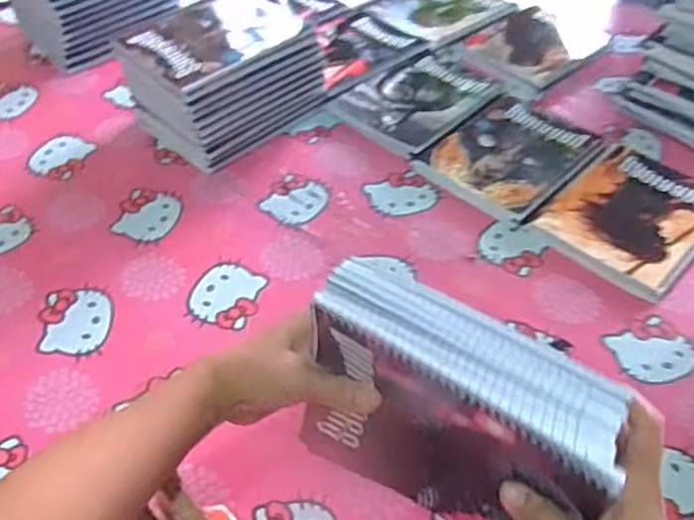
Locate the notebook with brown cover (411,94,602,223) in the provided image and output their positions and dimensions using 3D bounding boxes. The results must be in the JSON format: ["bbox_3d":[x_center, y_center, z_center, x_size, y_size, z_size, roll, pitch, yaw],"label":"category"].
[{"bbox_3d":[0.198,-0.128,0.862,0.152,0.020,0.191,34,55,27],"label":"notebook with brown cover"}]

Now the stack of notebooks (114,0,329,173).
[{"bbox_3d":[-0.151,-0.228,0.881,0.207,0.124,0.153,-32,55,-27],"label":"stack of notebooks"}]

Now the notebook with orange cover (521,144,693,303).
[{"bbox_3d":[0.321,-0.050,0.789,0.159,0.020,0.204,36,56,28],"label":"notebook with orange cover"}]

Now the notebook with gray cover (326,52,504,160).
[{"bbox_3d":[0.097,-0.210,0.937,0.147,0.016,0.200,36,56,28],"label":"notebook with gray cover"}]

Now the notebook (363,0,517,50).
[{"bbox_3d":[0.148,-0.396,1.114,0.199,0.015,0.165,-31,55,-26],"label":"notebook"}]

